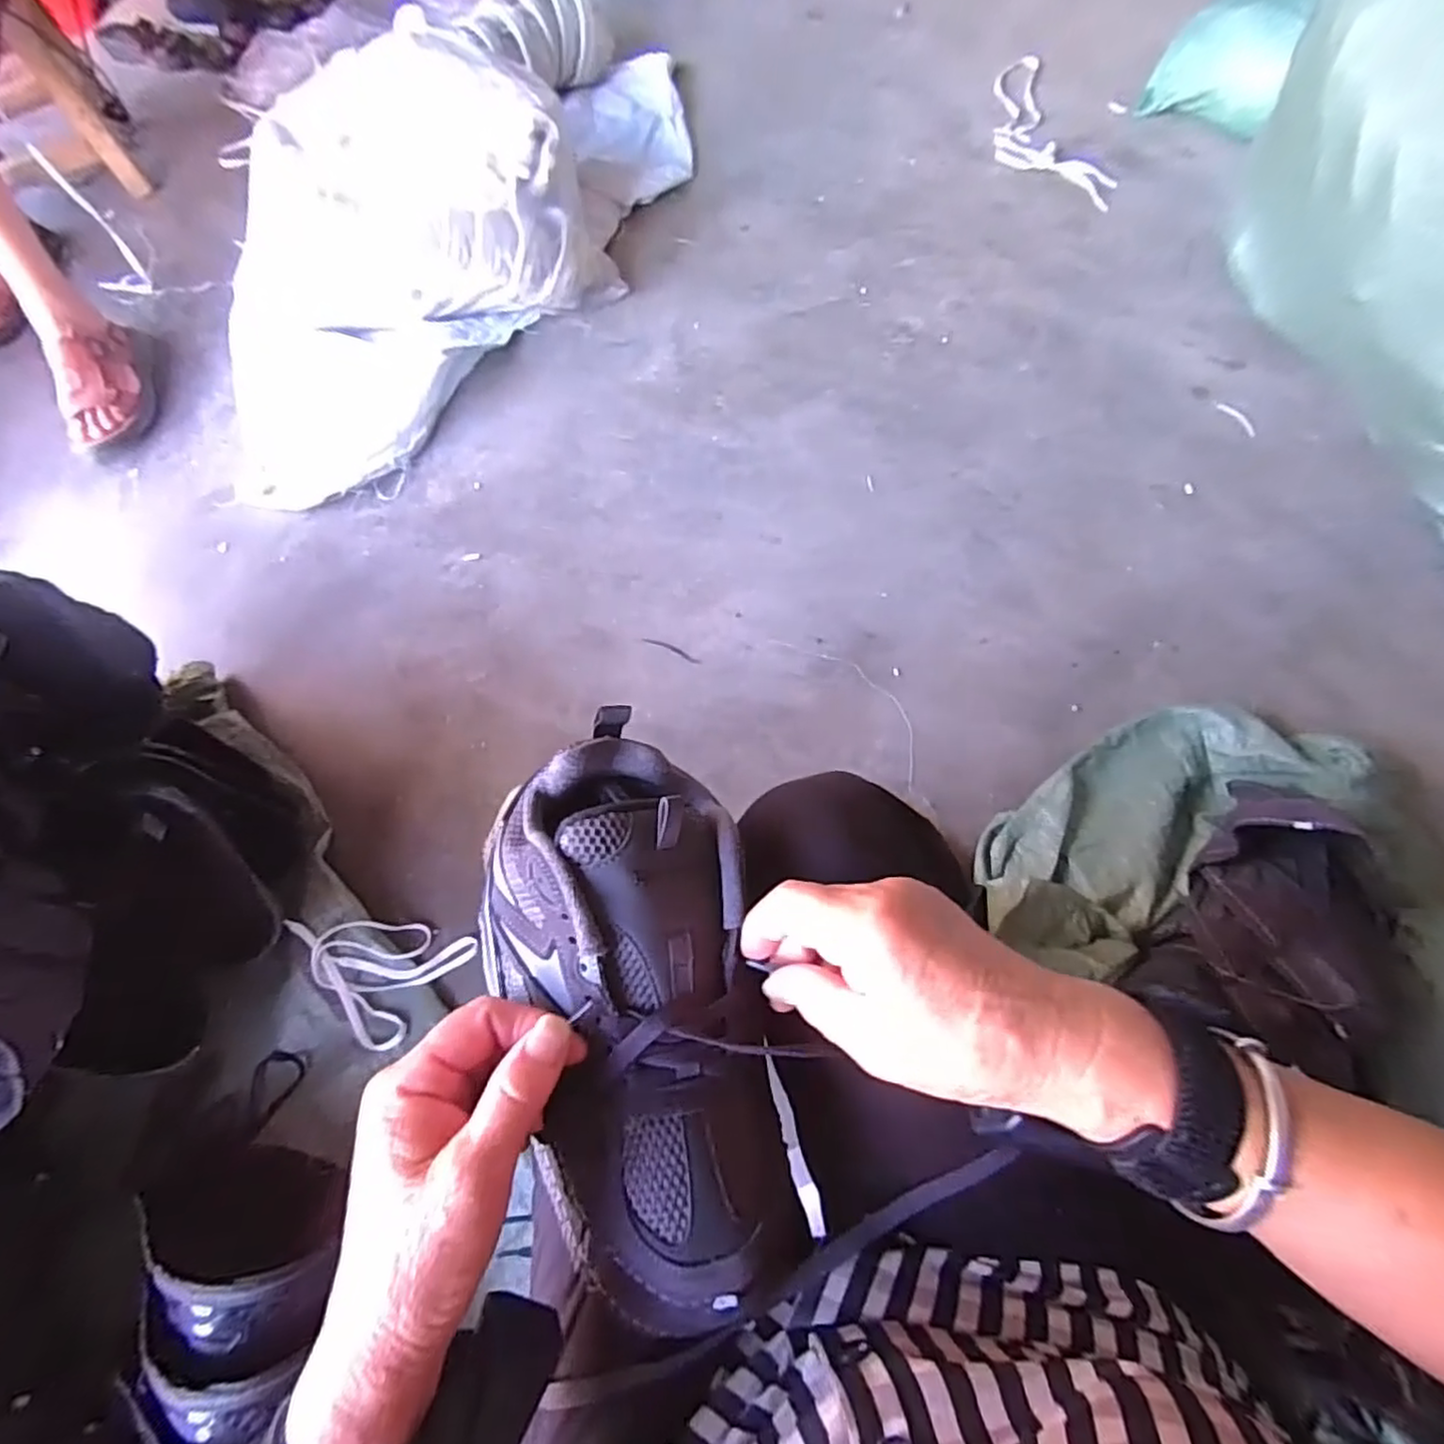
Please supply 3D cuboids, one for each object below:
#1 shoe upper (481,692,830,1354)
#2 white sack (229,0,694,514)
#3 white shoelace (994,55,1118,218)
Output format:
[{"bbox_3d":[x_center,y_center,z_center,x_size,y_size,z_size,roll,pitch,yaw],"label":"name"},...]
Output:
[{"bbox_3d":[-0.038,0.126,0.299,0.117,0.071,0.255,-15,80,-3],"label":"shoe upper"},{"bbox_3d":[-0.406,-0.853,1.040,0.464,0.237,1.154,31,74,13],"label":"white sack"},{"bbox_3d":[0.548,-1.042,1.185,0.149,0.027,0.417,-13,68,5],"label":"white shoelace"}]

